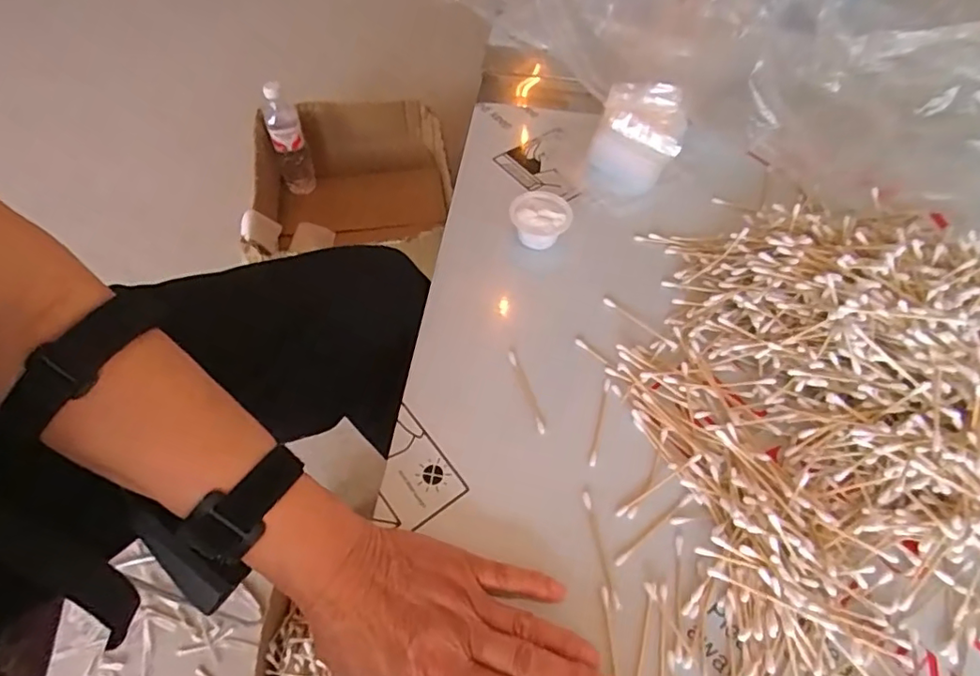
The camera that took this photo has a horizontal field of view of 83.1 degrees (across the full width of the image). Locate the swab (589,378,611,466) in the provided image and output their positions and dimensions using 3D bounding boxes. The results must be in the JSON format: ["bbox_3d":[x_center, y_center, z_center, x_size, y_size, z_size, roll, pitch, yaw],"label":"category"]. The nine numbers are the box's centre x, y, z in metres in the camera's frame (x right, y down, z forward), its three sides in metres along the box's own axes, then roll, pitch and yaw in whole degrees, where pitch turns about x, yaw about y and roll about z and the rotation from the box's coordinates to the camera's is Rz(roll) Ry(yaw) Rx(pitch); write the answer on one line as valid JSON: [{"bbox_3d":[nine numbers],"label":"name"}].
[{"bbox_3d":[0.081,0.060,0.404,0.005,0.004,0.070,14,57,8],"label":"swab"}]

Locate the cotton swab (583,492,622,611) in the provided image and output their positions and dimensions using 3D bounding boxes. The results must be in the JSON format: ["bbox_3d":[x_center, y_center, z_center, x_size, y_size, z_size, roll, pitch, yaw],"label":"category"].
[{"bbox_3d":[0.071,0.134,0.353,0.006,0.004,0.072,-8,57,-7],"label":"cotton swab"}]

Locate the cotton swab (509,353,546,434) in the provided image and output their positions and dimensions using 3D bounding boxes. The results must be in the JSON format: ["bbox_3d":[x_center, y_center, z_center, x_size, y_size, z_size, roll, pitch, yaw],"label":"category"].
[{"bbox_3d":[0.028,0.040,0.417,0.007,0.004,0.071,-15,58,-11],"label":"cotton swab"}]

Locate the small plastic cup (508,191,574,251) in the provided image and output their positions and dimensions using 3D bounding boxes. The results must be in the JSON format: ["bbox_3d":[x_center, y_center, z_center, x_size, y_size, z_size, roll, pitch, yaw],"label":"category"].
[{"bbox_3d":[0.045,-0.104,0.502,0.053,0.034,0.048,21,58,12],"label":"small plastic cup"}]

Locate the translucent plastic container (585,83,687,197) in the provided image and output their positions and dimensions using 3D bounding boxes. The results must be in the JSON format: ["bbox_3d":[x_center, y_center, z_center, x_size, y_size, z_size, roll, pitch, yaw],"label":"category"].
[{"bbox_3d":[0.151,-0.206,0.561,0.086,0.052,0.131,16,57,9],"label":"translucent plastic container"}]

